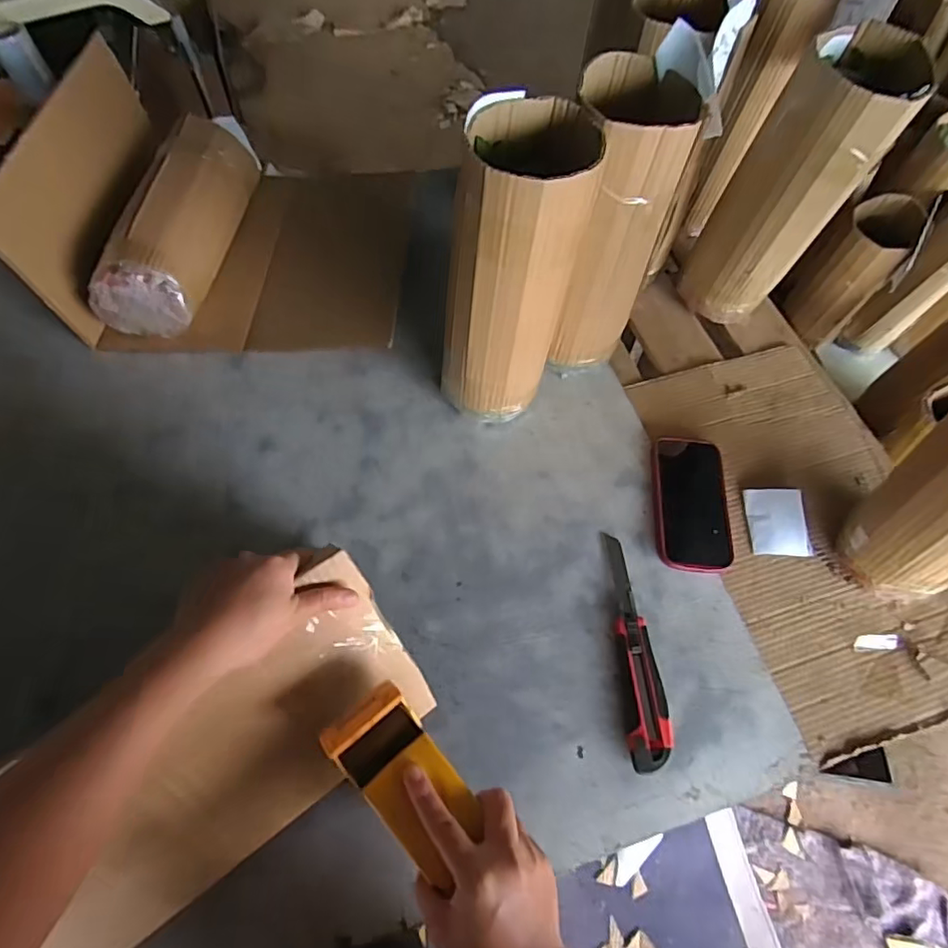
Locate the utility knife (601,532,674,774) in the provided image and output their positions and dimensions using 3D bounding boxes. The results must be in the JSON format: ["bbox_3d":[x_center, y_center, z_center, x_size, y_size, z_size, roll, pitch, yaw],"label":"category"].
[{"bbox_3d":[0.163,0.169,0.571,0.037,0.019,0.229,1,62,-2],"label":"utility knife"}]

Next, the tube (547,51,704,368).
[{"bbox_3d":[0.143,-0.250,0.613,0.096,0.293,0.132,12,62,4],"label":"tube"}]

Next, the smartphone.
[{"bbox_3d":[0.249,0.029,0.651,0.083,0.019,0.172,6,62,1],"label":"smartphone"}]

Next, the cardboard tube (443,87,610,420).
[{"bbox_3d":[0.037,-0.184,0.590,0.128,0.330,0.120,16,63,6],"label":"cardboard tube"}]

